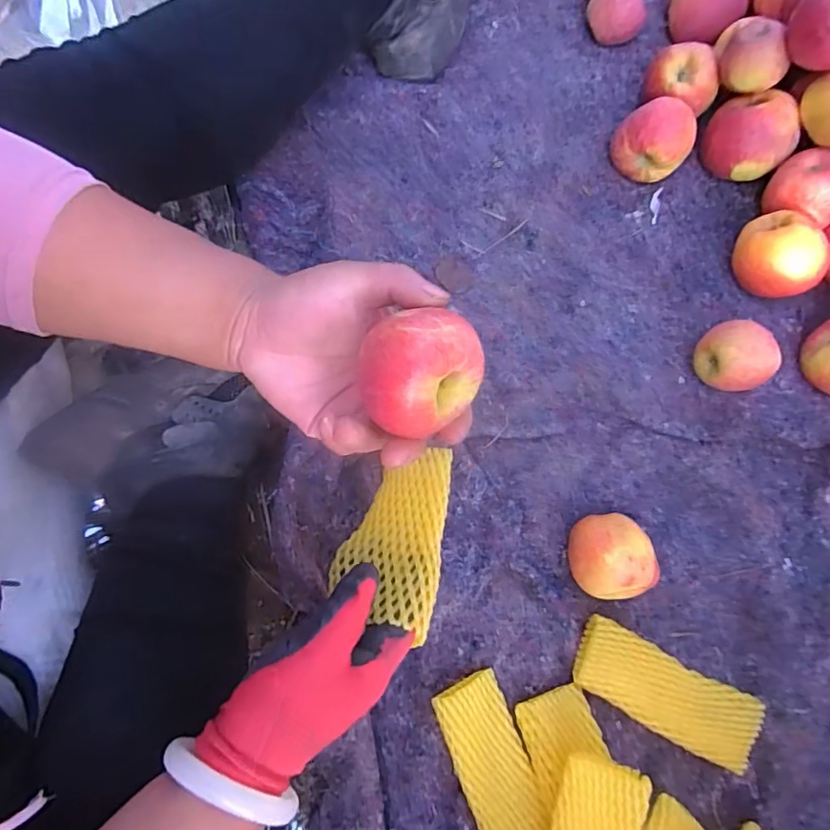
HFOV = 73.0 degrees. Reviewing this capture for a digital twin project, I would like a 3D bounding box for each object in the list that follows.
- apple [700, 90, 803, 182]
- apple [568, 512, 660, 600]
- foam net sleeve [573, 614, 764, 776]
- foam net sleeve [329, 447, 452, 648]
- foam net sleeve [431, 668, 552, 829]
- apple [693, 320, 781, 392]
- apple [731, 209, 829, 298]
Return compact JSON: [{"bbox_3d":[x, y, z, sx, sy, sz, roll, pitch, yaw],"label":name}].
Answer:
[{"bbox_3d":[0.344,-0.285,0.586,0.085,0.081,0.073,43,80,11],"label":"apple"},{"bbox_3d":[0.163,0.121,0.477,0.062,0.054,0.068,0,75,1],"label":"apple"},{"bbox_3d":[0.203,0.225,0.453,0.150,0.030,0.060,26,75,8],"label":"foam net sleeve"},{"bbox_3d":[-0.020,0.092,0.428,0.081,0.015,0.145,-6,44,20],"label":"foam net sleeve"},{"bbox_3d":[0.066,0.286,0.442,0.055,0.035,0.148,-22,75,-6],"label":"foam net sleeve"},{"bbox_3d":[0.295,-0.050,0.525,0.064,0.055,0.062,0,75,1],"label":"apple"},{"bbox_3d":[0.355,-0.156,0.557,0.069,0.074,0.080,-41,77,-11],"label":"apple"}]

